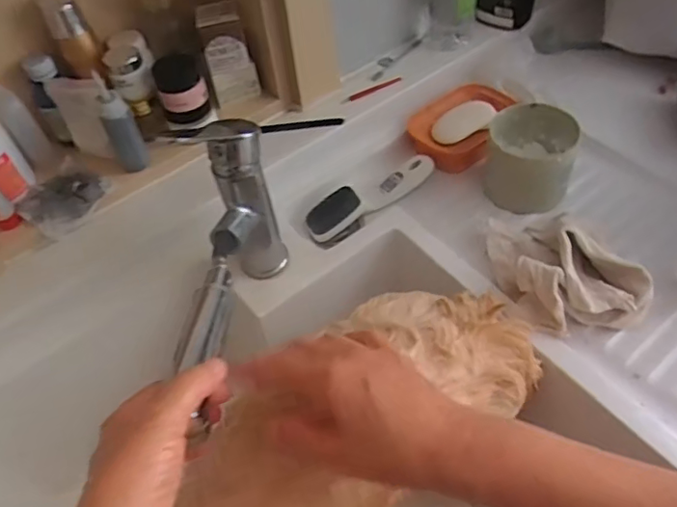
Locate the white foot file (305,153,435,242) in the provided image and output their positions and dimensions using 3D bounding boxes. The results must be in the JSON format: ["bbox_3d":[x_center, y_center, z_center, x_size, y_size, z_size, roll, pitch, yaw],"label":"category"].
[{"bbox_3d":[0.041,-0.068,0.686,0.166,0.035,0.037,-26,54,-14],"label":"white foot file"}]

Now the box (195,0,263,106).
[{"bbox_3d":[-0.127,-0.228,0.661,0.052,0.104,0.040,-18,53,-9],"label":"box"}]

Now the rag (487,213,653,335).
[{"bbox_3d":[0.217,0.006,0.560,0.124,0.071,0.159,-24,54,-13],"label":"rag"}]

